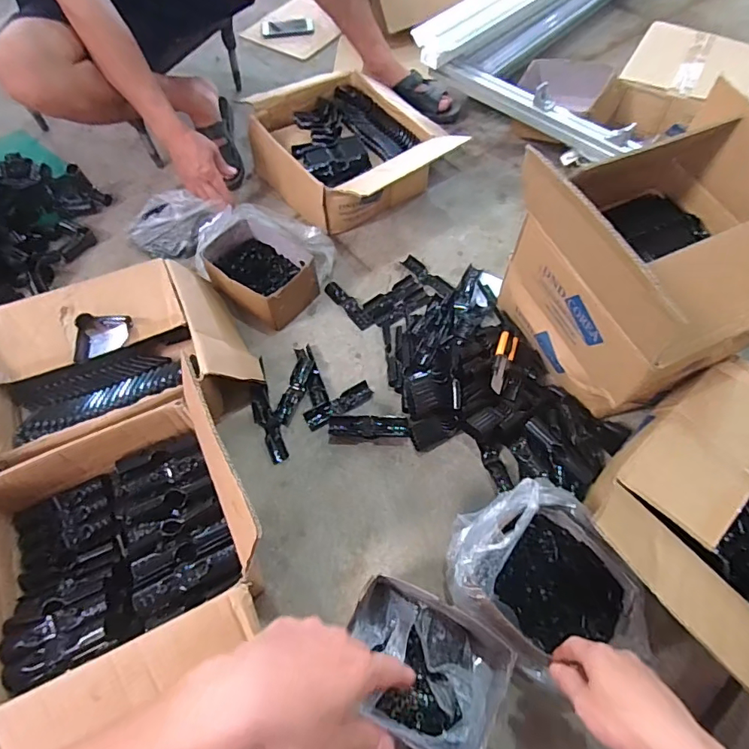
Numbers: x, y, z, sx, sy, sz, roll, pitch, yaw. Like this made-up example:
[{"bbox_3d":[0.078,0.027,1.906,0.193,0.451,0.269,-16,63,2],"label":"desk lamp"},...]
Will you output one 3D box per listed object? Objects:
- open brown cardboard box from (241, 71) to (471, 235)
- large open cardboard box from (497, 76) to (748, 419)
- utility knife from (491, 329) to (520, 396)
[{"bbox_3d":[-0.066,-0.508,1.111,0.389,0.161,0.463,-31,64,-15],"label":"open brown cardboard box"},{"bbox_3d":[0.411,-0.157,0.775,0.326,0.372,0.334,-22,62,-12],"label":"large open cardboard box"},{"bbox_3d":[0.226,-0.023,0.861,0.034,0.010,0.149,17,49,11],"label":"utility knife"}]

